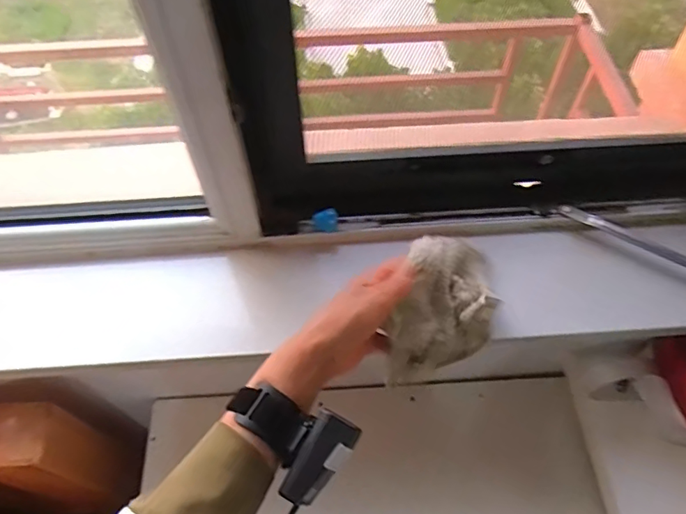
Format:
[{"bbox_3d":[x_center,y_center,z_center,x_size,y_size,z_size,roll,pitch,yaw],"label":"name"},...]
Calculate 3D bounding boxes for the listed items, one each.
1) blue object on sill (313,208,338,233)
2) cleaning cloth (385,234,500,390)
[{"bbox_3d":[-0.020,-0.041,0.593,0.027,0.029,0.014,-2,59,0],"label":"blue object on sill"},{"bbox_3d":[0.105,0.048,0.518,0.093,0.091,0.154,17,61,11],"label":"cleaning cloth"}]

